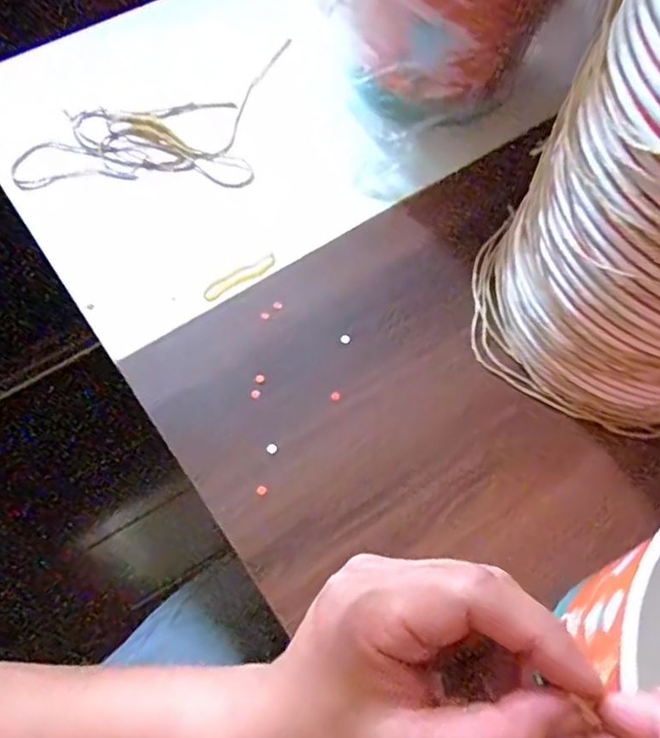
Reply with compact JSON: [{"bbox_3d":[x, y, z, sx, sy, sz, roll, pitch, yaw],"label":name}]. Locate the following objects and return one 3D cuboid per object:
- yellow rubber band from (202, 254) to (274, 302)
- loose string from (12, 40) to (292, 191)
[{"bbox_3d":[-0.060,-0.061,0.411,0.053,0.007,0.011,-31,70,-15],"label":"yellow rubber band"},{"bbox_3d":[-0.116,-0.170,0.455,0.221,0.017,0.113,-22,67,-11],"label":"loose string"}]

